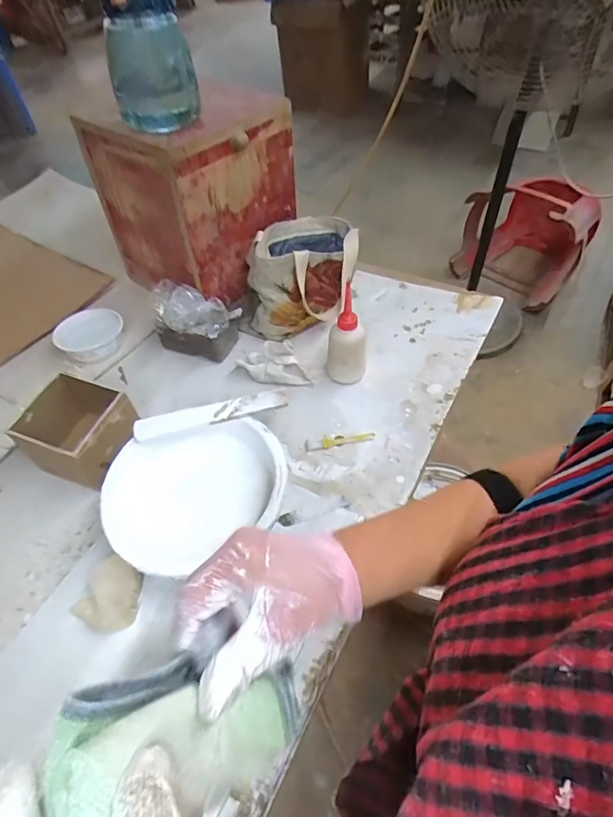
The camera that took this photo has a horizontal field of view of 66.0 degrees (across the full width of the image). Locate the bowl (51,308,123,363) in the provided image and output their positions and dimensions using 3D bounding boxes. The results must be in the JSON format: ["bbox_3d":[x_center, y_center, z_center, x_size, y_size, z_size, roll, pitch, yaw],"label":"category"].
[{"bbox_3d":[-0.370,-0.126,0.817,0.098,0.050,0.100,-3,53,4],"label":"bowl"}]

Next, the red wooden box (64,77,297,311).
[{"bbox_3d":[-0.193,-0.374,0.843,0.252,0.295,0.252,32,62,26],"label":"red wooden box"}]

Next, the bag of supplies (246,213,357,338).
[{"bbox_3d":[-0.008,-0.242,0.825,0.189,0.138,0.166,-7,53,0],"label":"bag of supplies"}]

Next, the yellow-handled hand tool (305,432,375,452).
[{"bbox_3d":[0.049,0.046,0.696,0.103,0.010,0.020,-11,53,-2],"label":"yellow-handled hand tool"}]

